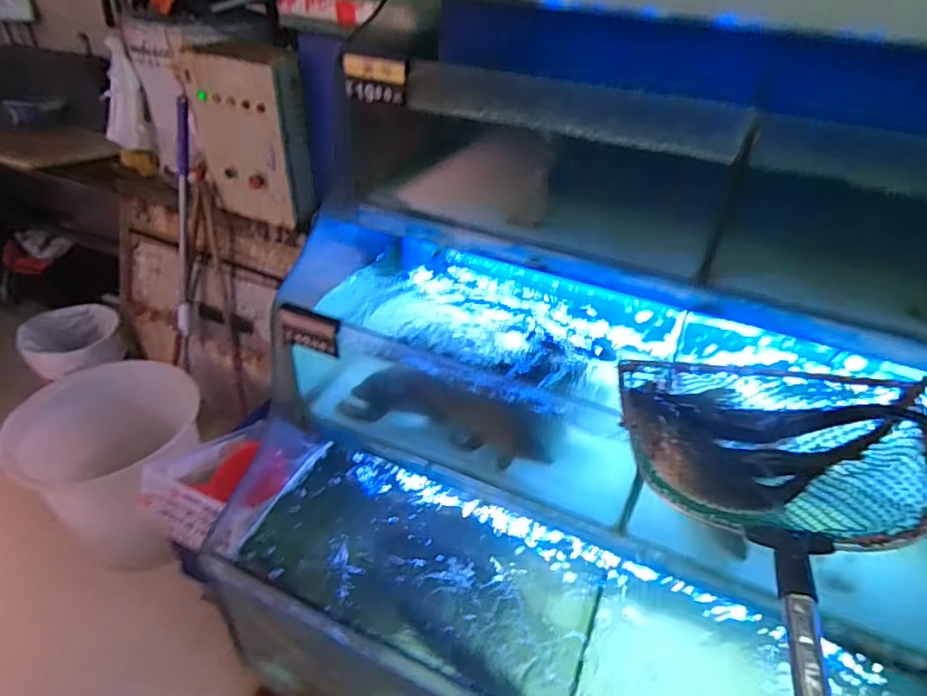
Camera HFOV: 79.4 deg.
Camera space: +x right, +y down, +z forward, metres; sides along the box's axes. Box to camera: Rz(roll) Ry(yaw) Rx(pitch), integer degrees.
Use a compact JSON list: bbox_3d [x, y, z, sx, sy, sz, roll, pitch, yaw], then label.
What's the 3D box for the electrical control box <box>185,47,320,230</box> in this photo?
[{"bbox_3d":[-0.577,-0.560,1.487,0.346,0.432,0.104,14,37,13],"label":"electrical control box"}]

